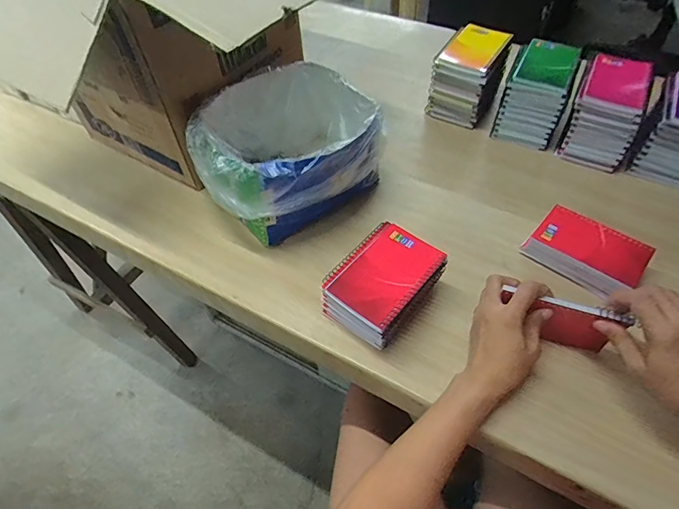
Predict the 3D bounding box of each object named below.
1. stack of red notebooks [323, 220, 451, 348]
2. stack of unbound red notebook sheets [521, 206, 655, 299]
[{"bbox_3d":[0.053,0.041,0.538,0.103,0.078,0.140,34,60,25],"label":"stack of red notebooks"},{"bbox_3d":[0.334,-0.004,0.586,0.138,0.040,0.091,34,60,25],"label":"stack of unbound red notebook sheets"}]

